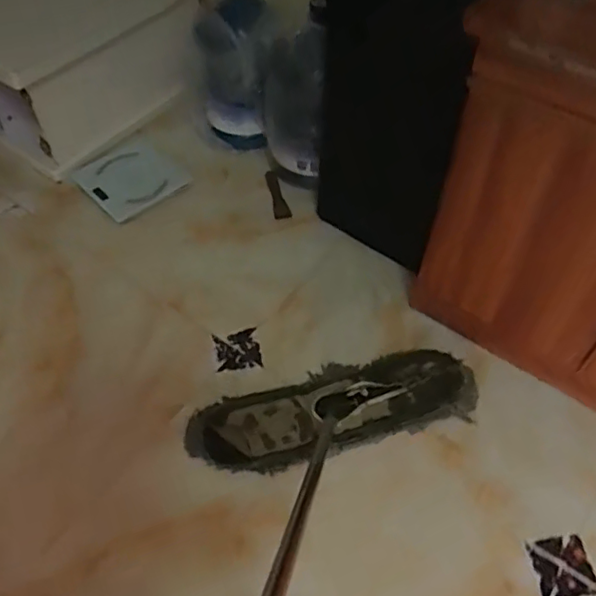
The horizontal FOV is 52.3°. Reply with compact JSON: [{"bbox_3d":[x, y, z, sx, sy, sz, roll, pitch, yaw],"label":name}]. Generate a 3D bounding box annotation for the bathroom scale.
[{"bbox_3d":[-0.479,-0.344,1.729,0.246,0.035,0.245,-39,74,-22],"label":"bathroom scale"}]

